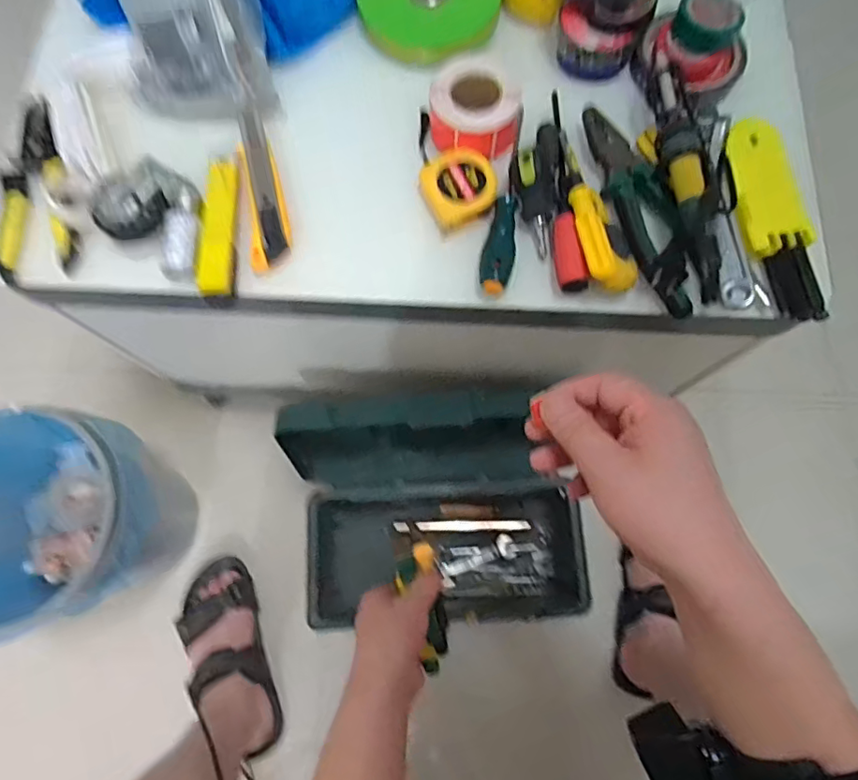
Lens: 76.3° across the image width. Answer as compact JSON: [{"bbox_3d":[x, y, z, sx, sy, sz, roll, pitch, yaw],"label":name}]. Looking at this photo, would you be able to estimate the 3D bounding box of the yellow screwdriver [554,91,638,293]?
[{"bbox_3d":[0.125,-0.165,0.440,0.038,0.035,0.189,-7,64,-3],"label":"yellow screwdriver"}]

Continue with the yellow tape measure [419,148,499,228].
[{"bbox_3d":[0.026,-0.162,0.450,0.058,0.039,0.057,-28,78,-8],"label":"yellow tape measure"}]

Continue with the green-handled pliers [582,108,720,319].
[{"bbox_3d":[0.166,-0.147,0.420,0.038,0.038,0.184,-18,77,-5],"label":"green-handled pliers"}]

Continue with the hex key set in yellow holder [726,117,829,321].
[{"bbox_3d":[0.266,-0.134,0.423,0.046,0.029,0.164,-8,76,-3],"label":"hex key set in yellow holder"}]

